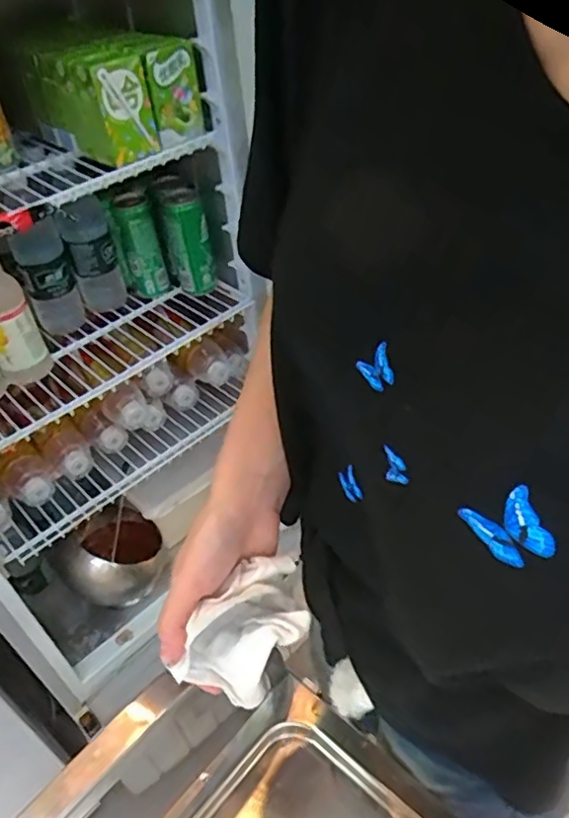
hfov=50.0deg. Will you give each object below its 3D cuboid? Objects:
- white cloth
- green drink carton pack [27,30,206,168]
[{"bbox_3d":[-0.021,0.147,0.395,0.052,0.063,0.092,31,54,33],"label":"white cloth"},{"bbox_3d":[-0.214,-0.391,0.756,0.173,0.106,0.132,26,52,30],"label":"green drink carton pack"}]

